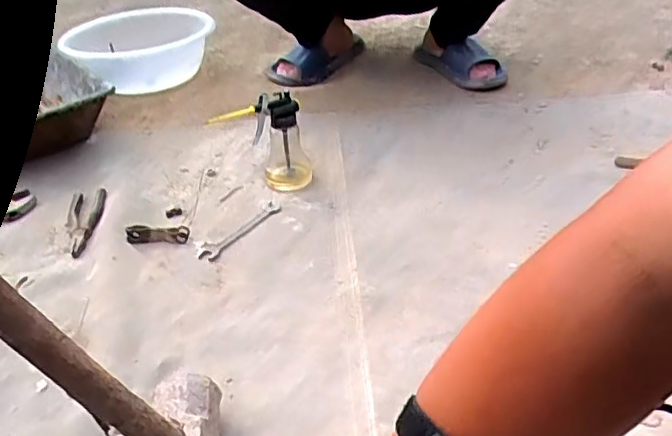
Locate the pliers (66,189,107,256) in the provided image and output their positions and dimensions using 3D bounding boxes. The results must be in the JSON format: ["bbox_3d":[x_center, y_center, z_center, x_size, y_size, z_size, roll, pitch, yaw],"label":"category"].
[{"bbox_3d":[-0.395,0.001,0.940,0.054,0.012,0.163,-8,35,-8],"label":"pliers"}]

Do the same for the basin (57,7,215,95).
[{"bbox_3d":[-0.478,-0.428,1.465,0.322,0.132,0.282,-13,36,-15],"label":"basin"}]

